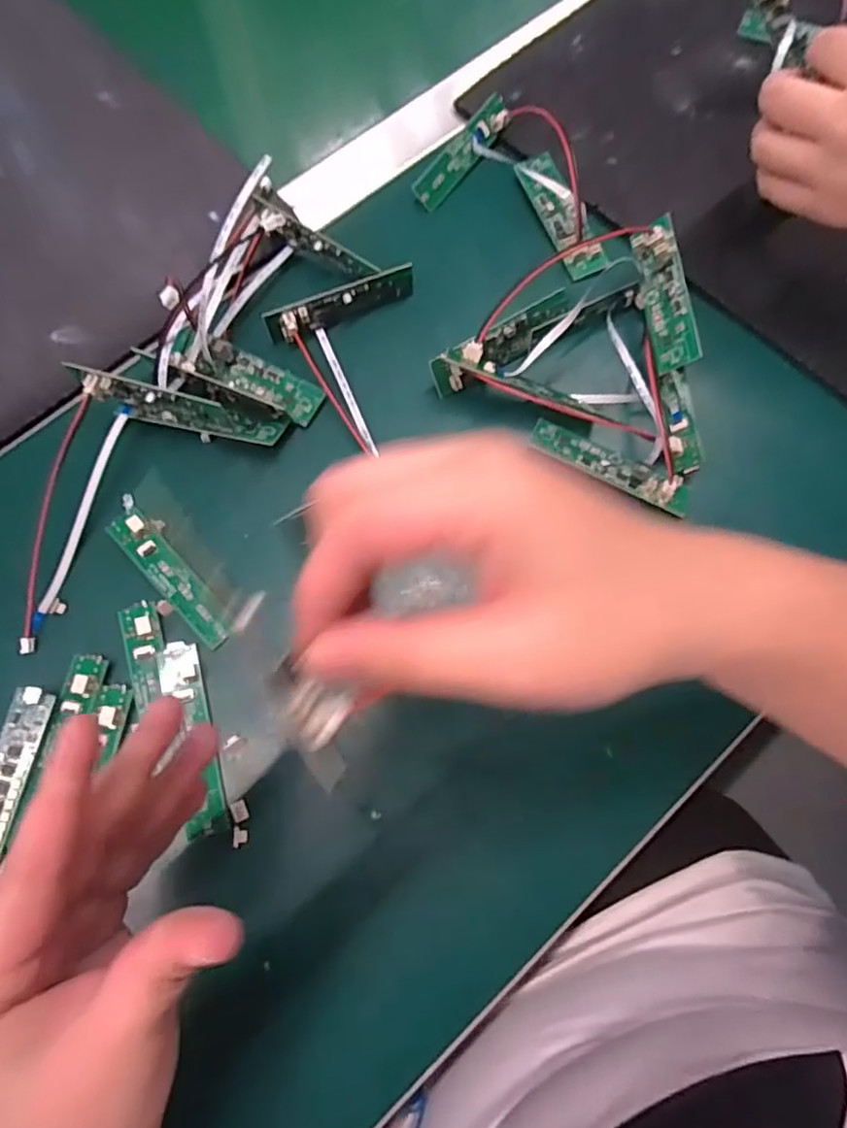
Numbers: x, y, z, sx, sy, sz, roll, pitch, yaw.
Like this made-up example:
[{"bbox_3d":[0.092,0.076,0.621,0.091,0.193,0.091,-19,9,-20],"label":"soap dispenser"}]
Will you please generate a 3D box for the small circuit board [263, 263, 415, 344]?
[{"bbox_3d":[-0.044,-0.140,0.341,0.082,0.018,0.014,-29,74,-8],"label":"small circuit board"}]

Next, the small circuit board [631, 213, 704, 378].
[{"bbox_3d":[0.122,-0.137,0.324,0.024,0.007,0.077,-17,77,41],"label":"small circuit board"}]

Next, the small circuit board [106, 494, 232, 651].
[{"bbox_3d":[-0.124,0.003,0.306,0.020,0.012,0.089,-41,76,-11],"label":"small circuit board"}]

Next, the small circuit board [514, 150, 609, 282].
[{"bbox_3d":[0.078,-0.204,0.363,0.022,0.006,0.084,-22,74,-6],"label":"small circuit board"}]

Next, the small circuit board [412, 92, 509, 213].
[{"bbox_3d":[0.023,-0.244,0.374,0.018,0.006,0.081,39,83,2],"label":"small circuit board"}]

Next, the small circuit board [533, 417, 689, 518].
[{"bbox_3d":[0.094,-0.052,0.316,0.081,0.011,0.020,24,74,8],"label":"small circuit board"}]

